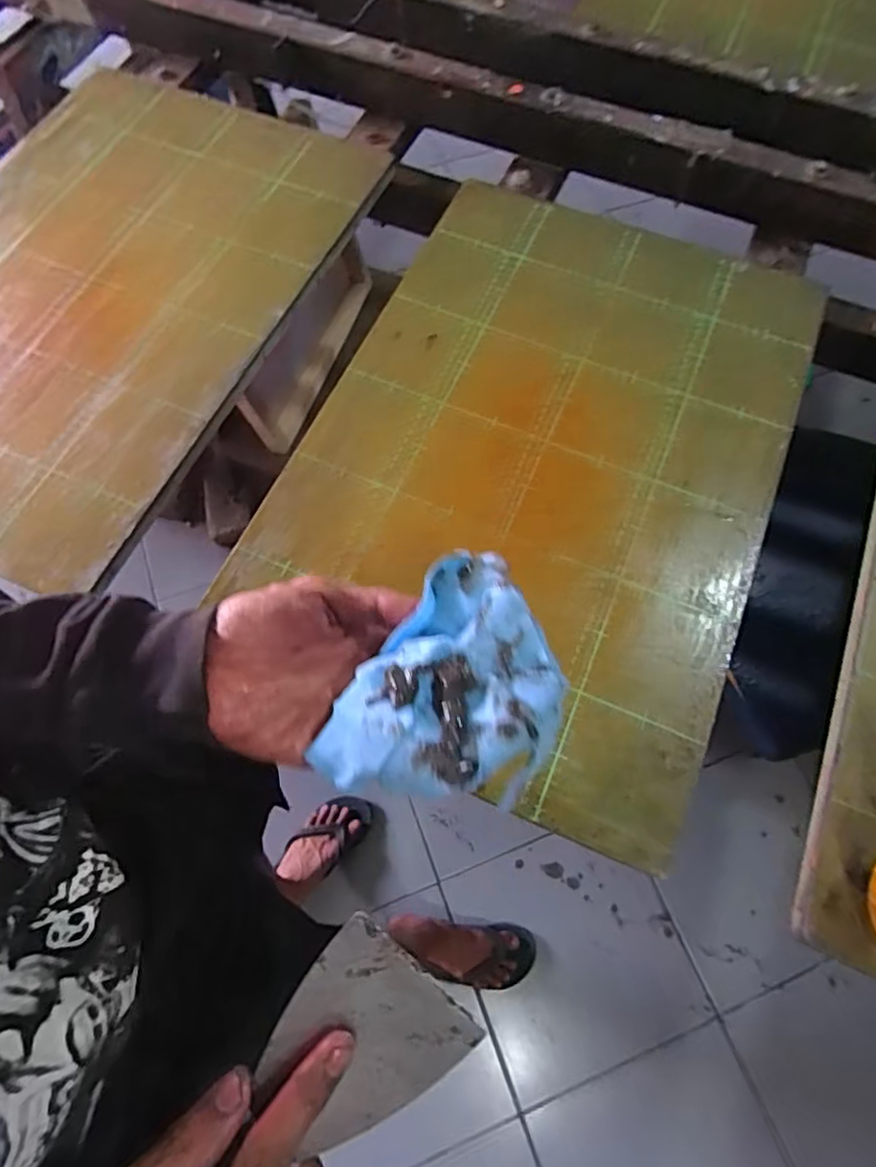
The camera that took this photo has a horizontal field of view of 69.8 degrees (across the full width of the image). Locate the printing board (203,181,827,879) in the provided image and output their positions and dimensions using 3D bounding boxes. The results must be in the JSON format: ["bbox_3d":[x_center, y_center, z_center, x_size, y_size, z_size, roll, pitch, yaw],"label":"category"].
[{"bbox_3d":[0.092,-0.113,0.552,0.391,0.023,0.553,23,70,9],"label":"printing board"}]

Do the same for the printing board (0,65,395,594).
[{"bbox_3d":[-0.358,-0.305,0.623,0.420,0.011,0.575,25,71,10],"label":"printing board"}]

